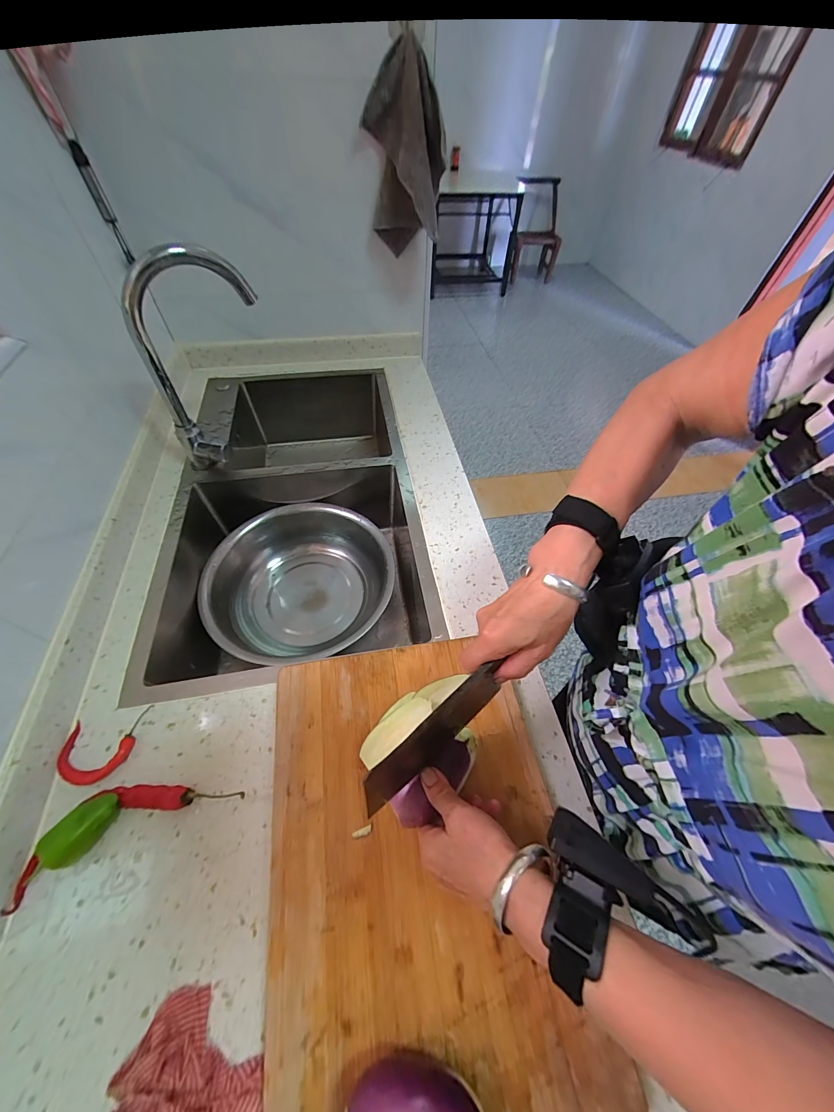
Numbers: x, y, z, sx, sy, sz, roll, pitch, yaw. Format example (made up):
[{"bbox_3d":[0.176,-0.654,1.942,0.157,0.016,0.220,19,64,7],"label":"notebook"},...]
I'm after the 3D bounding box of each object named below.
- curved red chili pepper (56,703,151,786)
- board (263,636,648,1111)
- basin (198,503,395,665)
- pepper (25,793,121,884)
[{"bbox_3d":[-0.360,0.218,0.417,0.087,0.013,0.071,-9,55,-8],"label":"curved red chili pepper"},{"bbox_3d":[-0.001,0.285,0.378,0.284,0.022,0.387,-8,55,-7],"label":"board"},{"bbox_3d":[-0.222,0.056,0.711,0.318,0.097,0.332,1,54,-1],"label":"basin"},{"bbox_3d":[-0.333,0.272,0.364,0.039,0.038,0.070,26,57,16],"label":"pepper"}]

